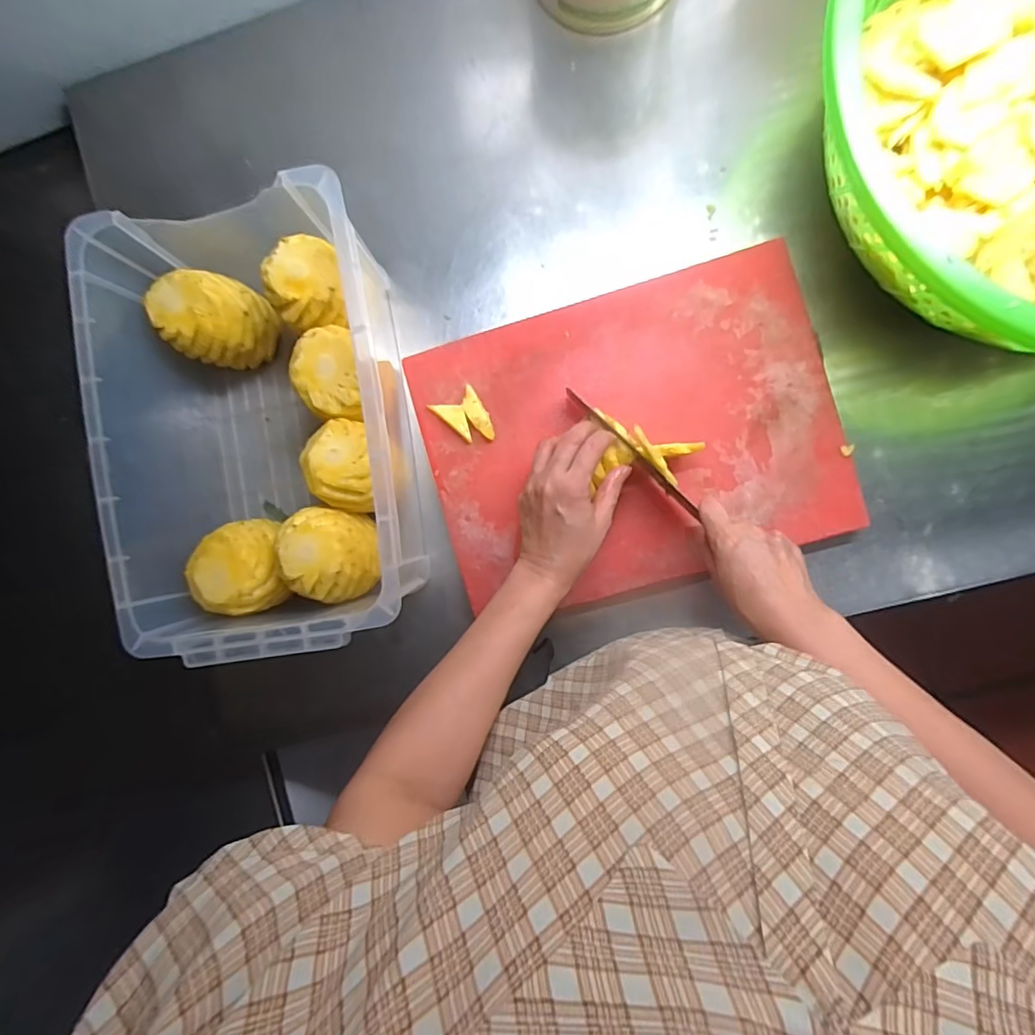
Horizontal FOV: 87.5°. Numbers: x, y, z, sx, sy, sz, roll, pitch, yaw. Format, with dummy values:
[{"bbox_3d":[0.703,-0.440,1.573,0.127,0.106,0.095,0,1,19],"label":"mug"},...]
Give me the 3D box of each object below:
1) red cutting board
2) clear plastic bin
[{"bbox_3d":[0.111,-0.077,0.544,0.395,0.021,0.287,-16,88,5],"label":"red cutting board"},{"bbox_3d":[-0.230,-0.079,0.523,0.253,0.165,0.390,-7,89,5],"label":"clear plastic bin"}]

